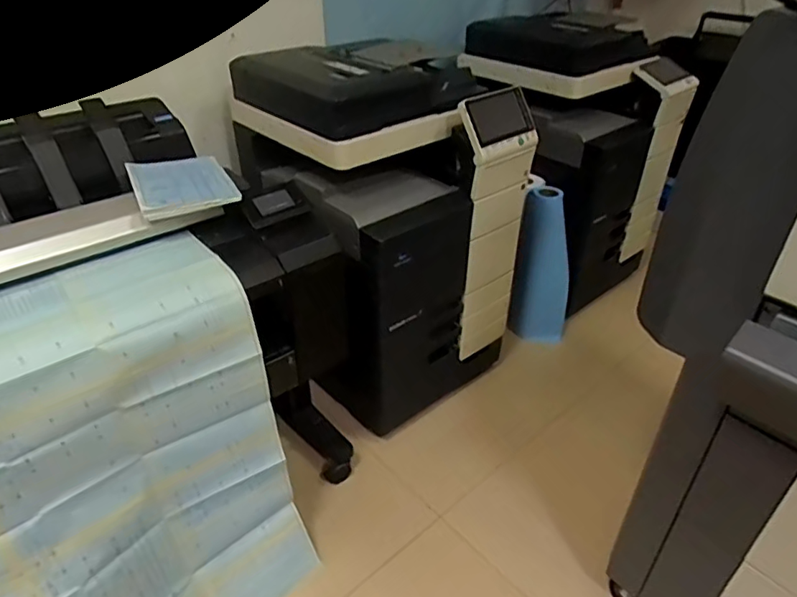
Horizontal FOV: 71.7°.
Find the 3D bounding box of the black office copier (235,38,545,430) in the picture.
[{"bbox_3d":[-0.043,-0.264,1.907,0.667,1.013,0.760,-26,43,-32],"label":"black office copier"}]

